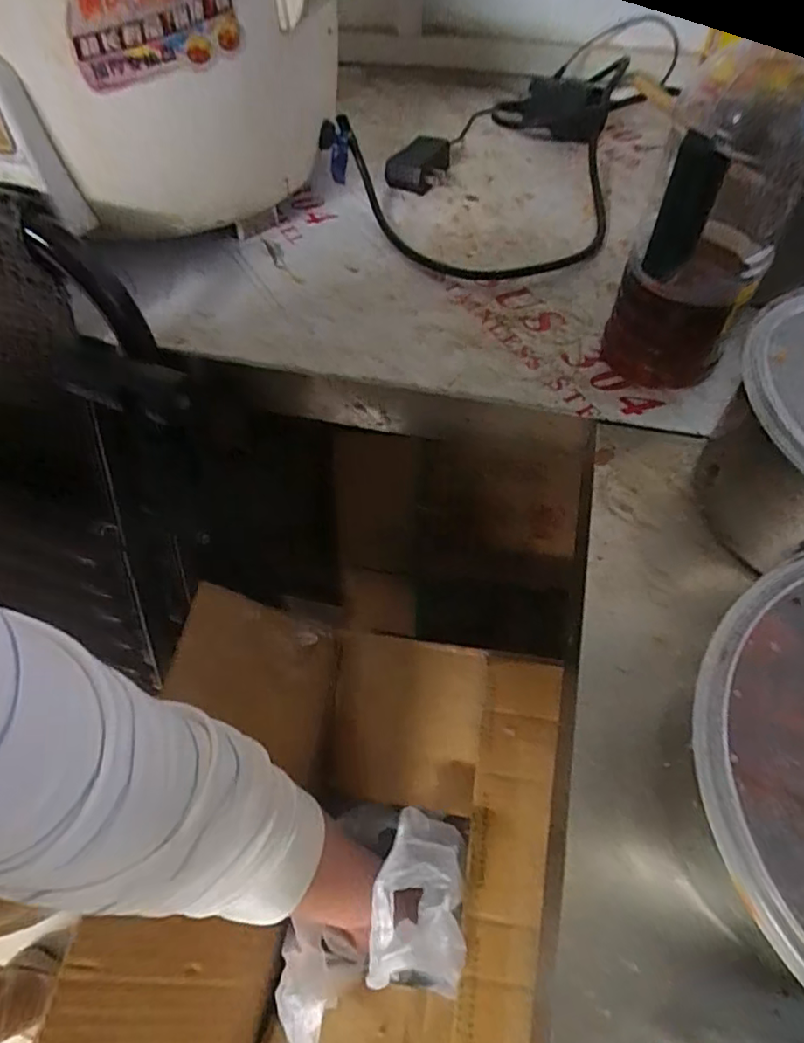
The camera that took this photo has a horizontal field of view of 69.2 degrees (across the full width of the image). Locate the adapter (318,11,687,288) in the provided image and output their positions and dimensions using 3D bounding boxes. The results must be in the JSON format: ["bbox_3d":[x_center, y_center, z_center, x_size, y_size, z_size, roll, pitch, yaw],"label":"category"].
[{"bbox_3d":[0.110,-0.345,0.538,0.223,0.062,0.310,35,65,21],"label":"adapter"}]

